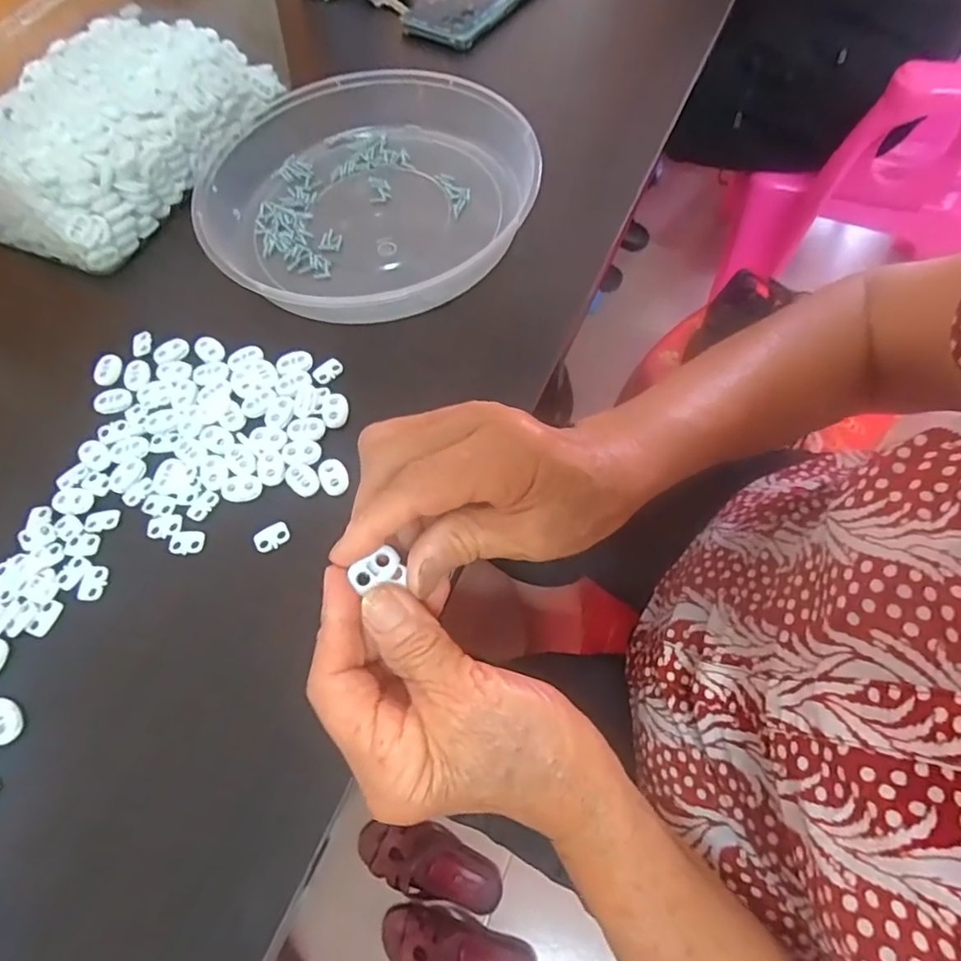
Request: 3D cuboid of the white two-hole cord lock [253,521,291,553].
[{"bbox_3d":[-0.115,0.031,0.314,0.019,0.004,0.015,-38,62,-20],"label":"white two-hole cord lock"}]

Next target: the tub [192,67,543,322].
[{"bbox_3d":[-0.082,-0.214,0.414,0.227,0.061,0.243,-2,56,2],"label":"tub"}]

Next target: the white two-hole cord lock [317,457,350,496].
[{"bbox_3d":[-0.084,-0.003,0.325,0.016,0.004,0.026,-23,58,-12],"label":"white two-hole cord lock"}]

